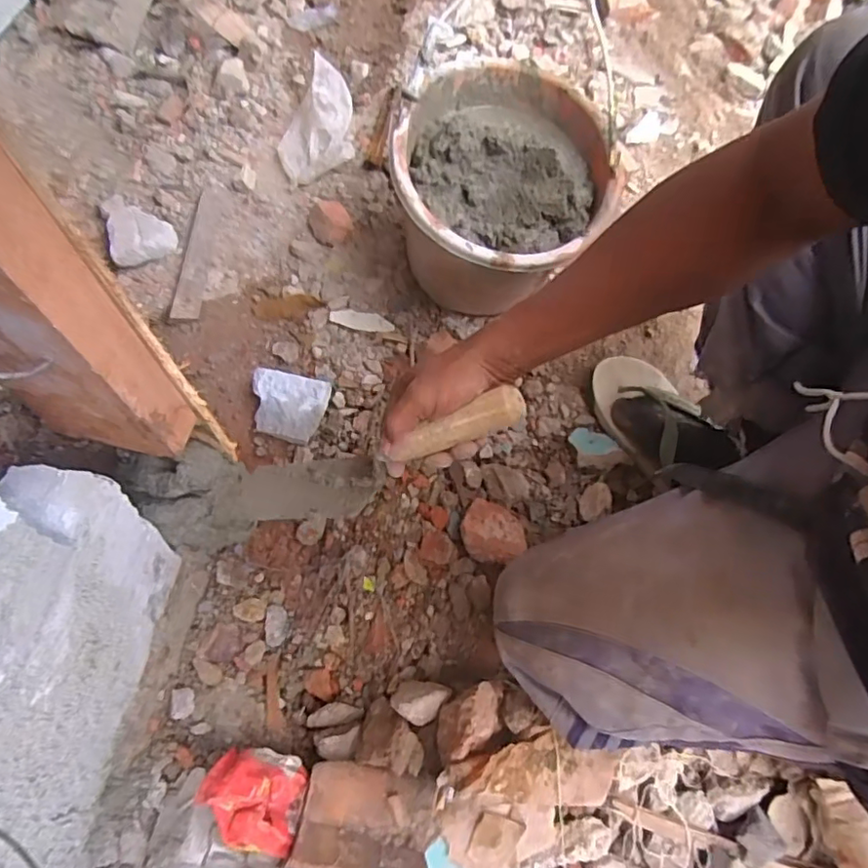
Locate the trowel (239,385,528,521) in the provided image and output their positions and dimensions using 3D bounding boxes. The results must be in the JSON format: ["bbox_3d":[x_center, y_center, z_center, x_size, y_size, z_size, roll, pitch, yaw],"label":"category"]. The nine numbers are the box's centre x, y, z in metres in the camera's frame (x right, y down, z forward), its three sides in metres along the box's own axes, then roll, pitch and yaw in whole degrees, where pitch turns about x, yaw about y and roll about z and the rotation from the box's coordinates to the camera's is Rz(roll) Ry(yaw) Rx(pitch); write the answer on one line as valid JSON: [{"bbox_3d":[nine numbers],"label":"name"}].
[{"bbox_3d":[-0.057,0.028,0.506,0.294,0.052,0.074,-21,61,27],"label":"trowel"}]

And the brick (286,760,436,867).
[{"bbox_3d":[-0.058,0.339,0.505,0.113,0.038,0.084,9,65,3],"label":"brick"}]

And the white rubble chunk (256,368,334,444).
[{"bbox_3d":[-0.175,-0.032,0.685,0.092,0.035,0.075,11,65,3],"label":"white rubble chunk"}]

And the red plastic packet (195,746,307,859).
[{"bbox_3d":[-0.154,0.316,0.493,0.075,0.085,0.079,12,65,4],"label":"red plastic packet"}]

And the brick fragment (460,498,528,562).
[{"bbox_3d":[0.066,0.112,0.641,0.071,0.021,0.062,29,67,11],"label":"brick fragment"}]

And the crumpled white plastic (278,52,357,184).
[{"bbox_3d":[-0.181,-0.474,0.875,0.113,0.069,0.182,-4,65,-3],"label":"crumpled white plastic"}]

